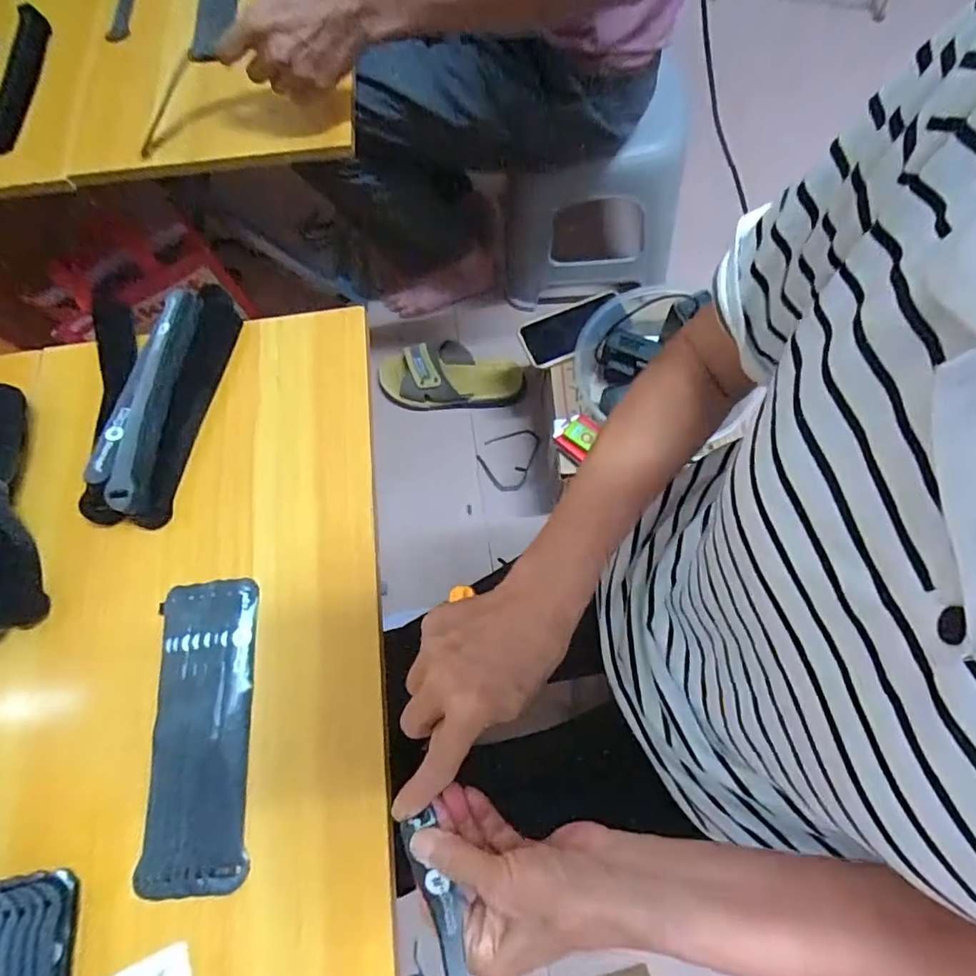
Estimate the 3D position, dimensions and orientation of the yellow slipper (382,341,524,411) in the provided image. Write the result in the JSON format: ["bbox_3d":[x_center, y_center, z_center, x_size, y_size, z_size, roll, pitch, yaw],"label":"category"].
[{"bbox_3d":[-0.066,-0.204,0.975,0.255,0.073,0.113,-3,70,1],"label":"yellow slipper"}]

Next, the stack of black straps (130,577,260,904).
[{"bbox_3d":[-0.201,0.167,0.389,0.073,0.010,0.198,-6,70,0],"label":"stack of black straps"}]

